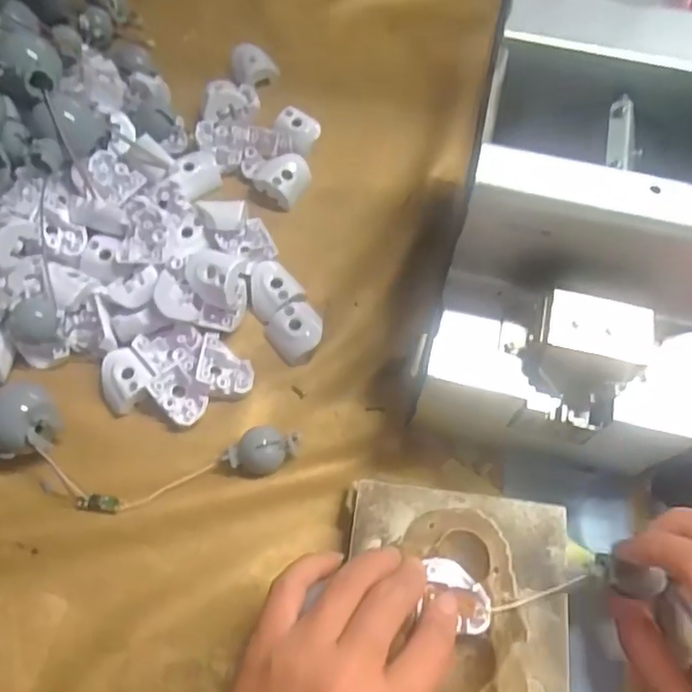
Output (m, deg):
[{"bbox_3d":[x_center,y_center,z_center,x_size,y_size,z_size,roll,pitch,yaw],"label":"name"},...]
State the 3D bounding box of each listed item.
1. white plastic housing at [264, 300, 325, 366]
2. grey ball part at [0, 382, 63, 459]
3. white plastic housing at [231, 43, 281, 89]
[{"bbox_3d":[-0.028,-0.008,0.374,0.032,0.014,0.032,-32,70,-16],"label":"white plastic housing"},{"bbox_3d":[-0.173,0.045,0.337,0.041,0.030,0.048,30,67,12],"label":"grey ball part"},{"bbox_3d":[-0.066,-0.200,0.466,0.033,0.019,0.031,-6,65,-5],"label":"white plastic housing"}]

